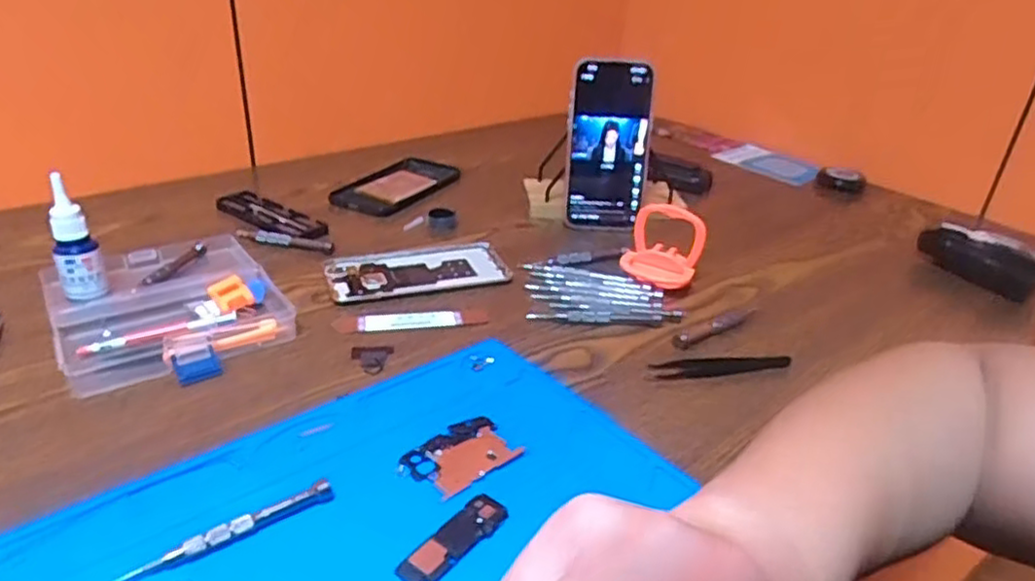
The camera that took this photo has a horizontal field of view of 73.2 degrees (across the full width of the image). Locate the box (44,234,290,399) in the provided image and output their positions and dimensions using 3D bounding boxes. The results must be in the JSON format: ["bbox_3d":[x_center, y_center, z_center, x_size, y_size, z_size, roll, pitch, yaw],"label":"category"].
[{"bbox_3d":[-0.279,-0.002,0.542,0.147,0.020,0.203,-16,35,-32],"label":"box"}]

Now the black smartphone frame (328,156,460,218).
[{"bbox_3d":[-0.139,-0.121,0.790,0.085,0.015,0.156,18,32,24],"label":"black smartphone frame"}]

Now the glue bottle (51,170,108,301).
[{"bbox_3d":[-0.327,-0.035,0.514,0.028,0.093,0.025,-15,34,-31],"label":"glue bottle"}]

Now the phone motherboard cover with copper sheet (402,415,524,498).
[{"bbox_3d":[-0.033,0.097,0.411,0.063,0.004,0.045,-21,38,-38],"label":"phone motherboard cover with copper sheet"}]

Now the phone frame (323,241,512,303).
[{"bbox_3d":[-0.087,-0.019,0.610,0.151,0.006,0.079,-5,30,-17],"label":"phone frame"}]

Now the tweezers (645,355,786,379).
[{"bbox_3d":[0.145,0.055,0.505,0.107,0.010,0.017,-3,30,-12],"label":"tweezers"}]

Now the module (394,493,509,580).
[{"bbox_3d":[-0.031,0.127,0.355,0.022,0.006,0.065,23,34,30],"label":"module"}]

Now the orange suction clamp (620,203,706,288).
[{"bbox_3d":[0.129,-0.039,0.611,0.066,0.064,0.057,11,30,12],"label":"orange suction clamp"}]

